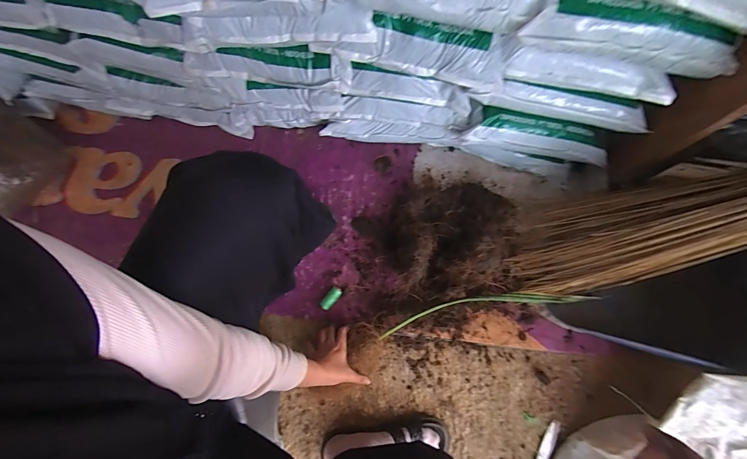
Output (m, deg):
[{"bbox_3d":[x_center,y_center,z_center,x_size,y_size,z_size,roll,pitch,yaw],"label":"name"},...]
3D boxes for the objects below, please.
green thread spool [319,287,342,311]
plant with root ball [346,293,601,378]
[{"bbox_3d":[-0.096,0.156,0.743,0.025,0.021,0.057,40,79,11],"label":"green thread spool"},{"bbox_3d":[0.190,0.186,0.697,0.487,0.082,0.094,-16,75,-5],"label":"plant with root ball"}]

